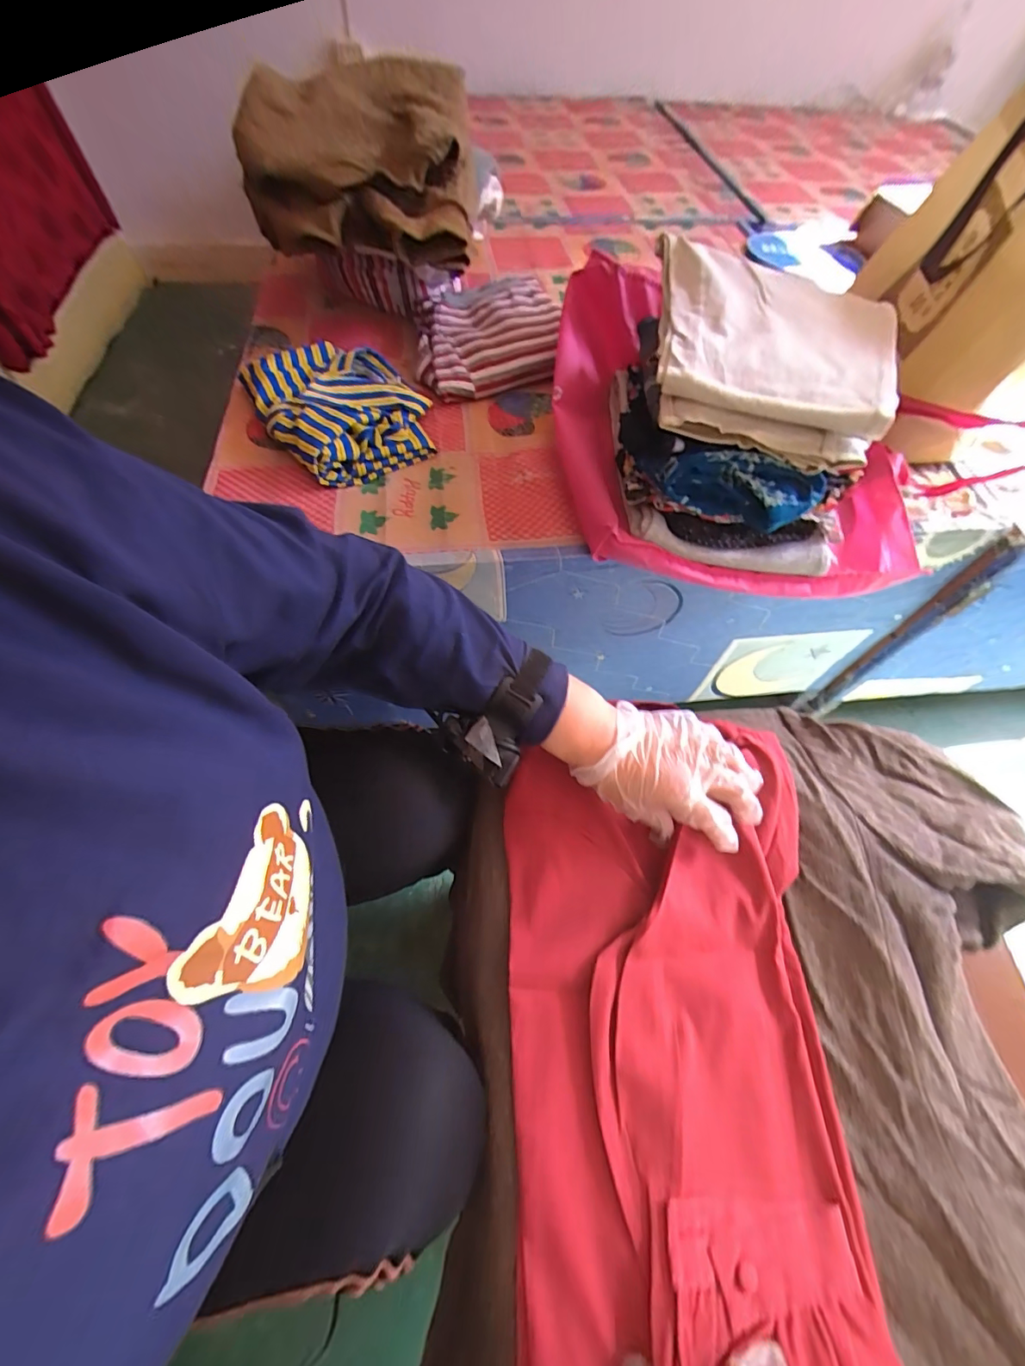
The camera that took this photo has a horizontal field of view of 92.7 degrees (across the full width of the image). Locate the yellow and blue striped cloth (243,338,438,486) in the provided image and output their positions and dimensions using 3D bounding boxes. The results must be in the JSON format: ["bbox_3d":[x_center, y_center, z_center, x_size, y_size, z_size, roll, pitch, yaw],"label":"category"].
[{"bbox_3d":[-0.224,-0.372,0.626,0.194,0.042,0.259,-31,66,-18],"label":"yellow and blue striped cloth"}]

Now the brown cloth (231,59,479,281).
[{"bbox_3d":[-0.206,-0.723,0.672,0.284,0.116,0.337,0,60,-3],"label":"brown cloth"}]

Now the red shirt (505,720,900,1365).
[{"bbox_3d":[0.125,0.261,0.377,0.252,0.028,0.429,0,67,-2],"label":"red shirt"}]

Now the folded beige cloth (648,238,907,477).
[{"bbox_3d":[0.250,-0.342,0.484,0.231,0.050,0.259,11,60,4],"label":"folded beige cloth"}]

